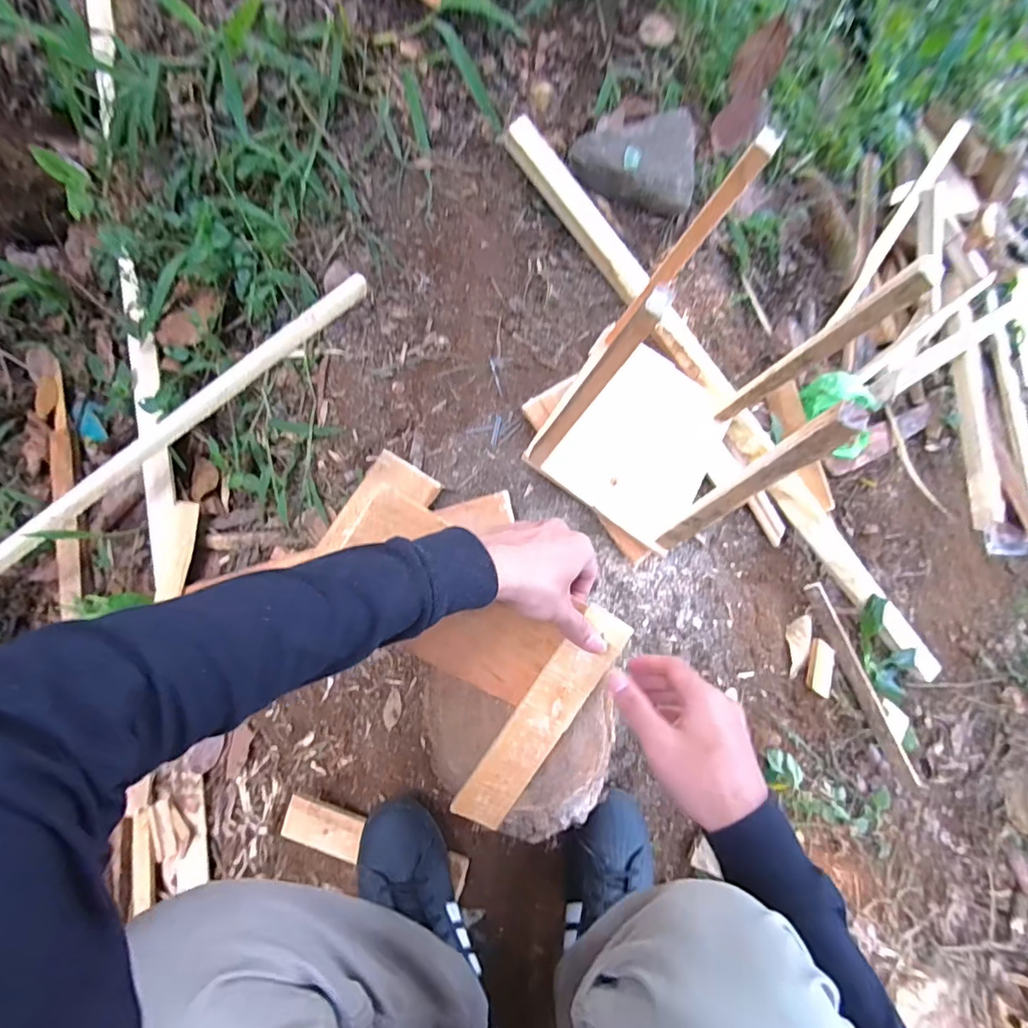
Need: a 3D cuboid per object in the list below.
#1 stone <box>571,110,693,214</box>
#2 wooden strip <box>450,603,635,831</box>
[{"bbox_3d":[0.163,-0.484,0.724,0.168,0.072,0.098,6,74,3],"label":"stone"},{"bbox_3d":[0.024,0.174,0.450,0.047,0.010,0.210,33,93,-12],"label":"wooden strip"}]

